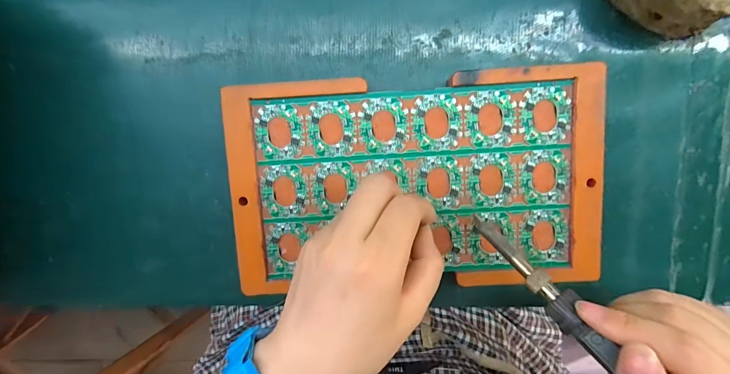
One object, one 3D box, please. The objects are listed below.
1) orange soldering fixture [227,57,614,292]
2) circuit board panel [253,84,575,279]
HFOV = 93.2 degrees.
[{"bbox_3d":[0.031,-0.002,0.231,0.236,0.015,0.137,-3,97,2],"label":"orange soldering fixture"},{"bbox_3d":[0.032,-0.003,0.228,0.203,0.004,0.119,-3,97,3],"label":"circuit board panel"}]

